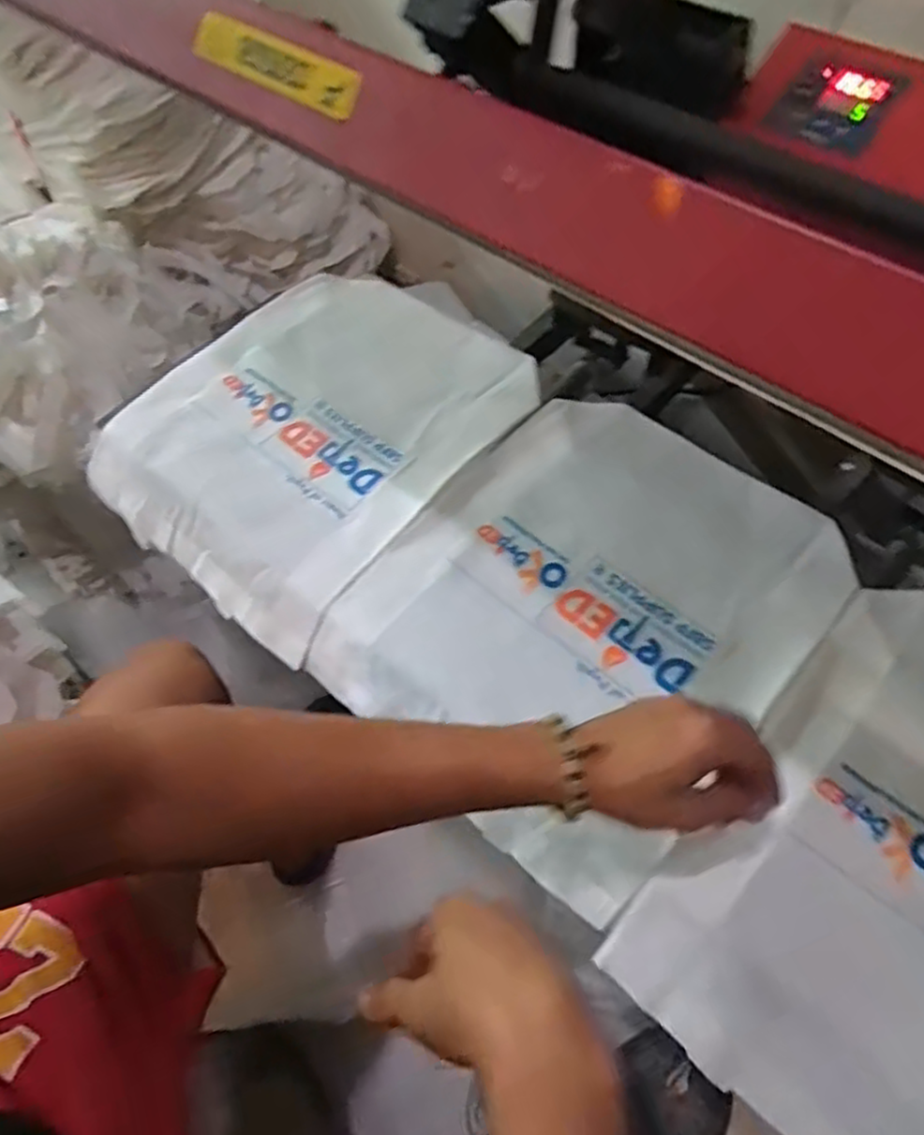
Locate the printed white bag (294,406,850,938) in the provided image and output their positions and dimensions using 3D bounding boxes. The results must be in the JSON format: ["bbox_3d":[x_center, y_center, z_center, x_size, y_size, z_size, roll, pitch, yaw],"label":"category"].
[{"bbox_3d":[0.113,0.030,0.632,0.326,0.048,0.398,37,70,22],"label":"printed white bag"}]

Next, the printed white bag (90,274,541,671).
[{"bbox_3d":[-0.147,-0.151,0.749,0.333,0.057,0.401,35,69,21],"label":"printed white bag"}]

